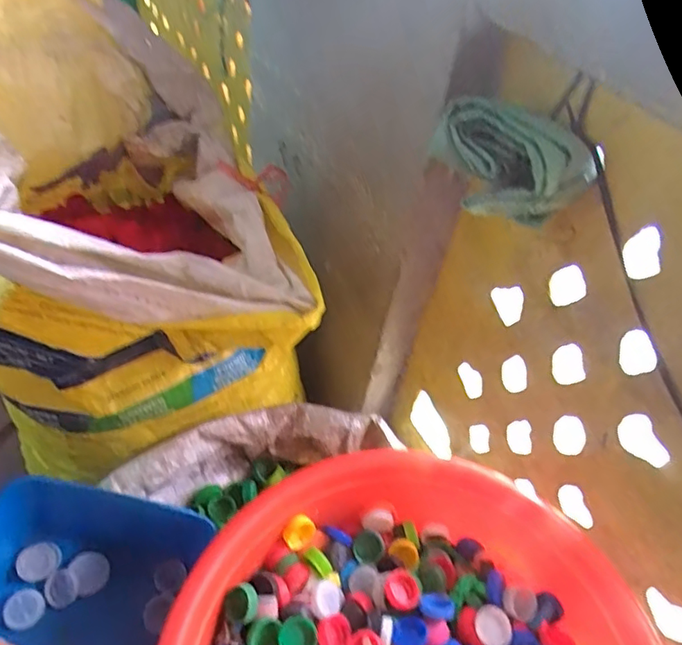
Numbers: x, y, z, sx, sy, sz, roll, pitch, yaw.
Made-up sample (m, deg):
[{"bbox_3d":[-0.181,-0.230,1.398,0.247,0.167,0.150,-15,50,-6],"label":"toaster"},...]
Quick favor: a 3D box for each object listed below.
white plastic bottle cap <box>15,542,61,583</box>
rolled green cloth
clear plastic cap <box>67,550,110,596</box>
[{"bbox_3d":[-0.287,0.229,0.500,0.036,0.017,0.030,-21,54,-23],"label":"white plastic bottle cap"},{"bbox_3d":[0.136,-0.134,0.422,0.097,0.075,0.104,-14,52,-18],"label":"rolled green cloth"},{"bbox_3d":[-0.248,0.246,0.518,0.033,0.014,0.039,-15,73,-49],"label":"clear plastic cap"}]

